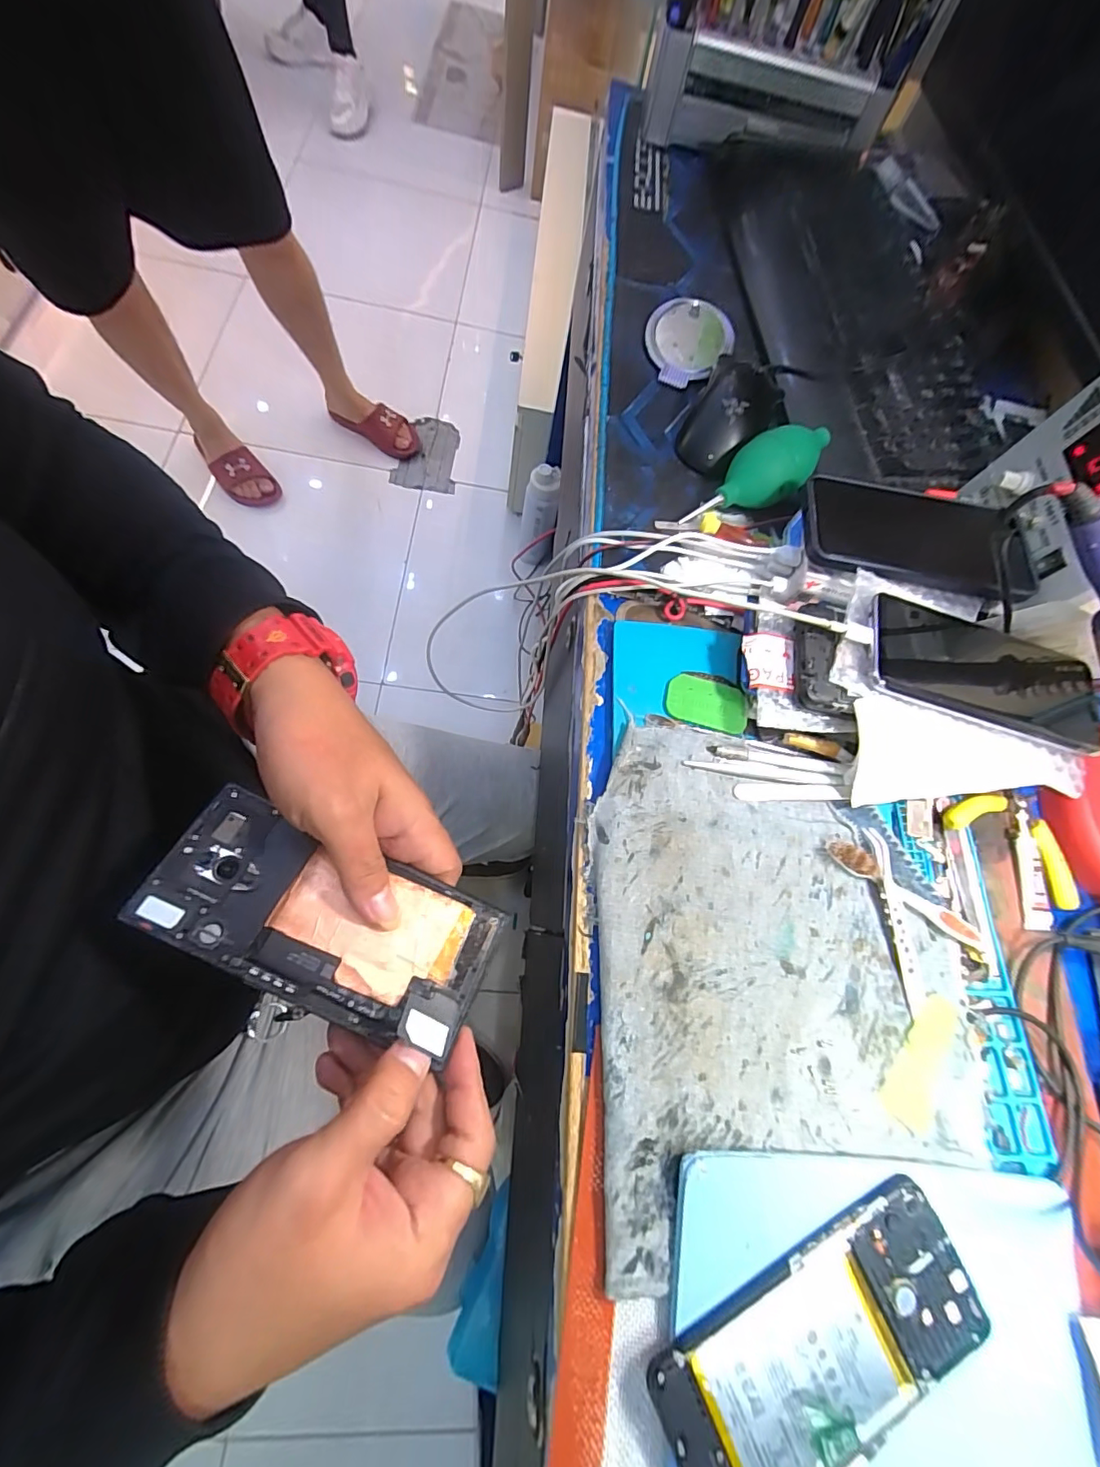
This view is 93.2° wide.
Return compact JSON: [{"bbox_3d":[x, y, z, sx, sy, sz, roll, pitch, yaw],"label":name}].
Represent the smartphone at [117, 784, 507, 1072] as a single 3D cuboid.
[{"bbox_3d":[-0.109,0.088,0.252,0.161,0.008,0.070,25,60,1],"label":"smartphone"}]

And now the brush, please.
[{"bbox_3d":[0.222,0.098,0.321,0.104,0.009,0.015,32,72,9],"label":"brush"}]

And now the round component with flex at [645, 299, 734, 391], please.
[{"bbox_3d":[0.128,-0.368,0.483,0.076,0.010,0.120,27,69,1],"label":"round component with flex"}]

